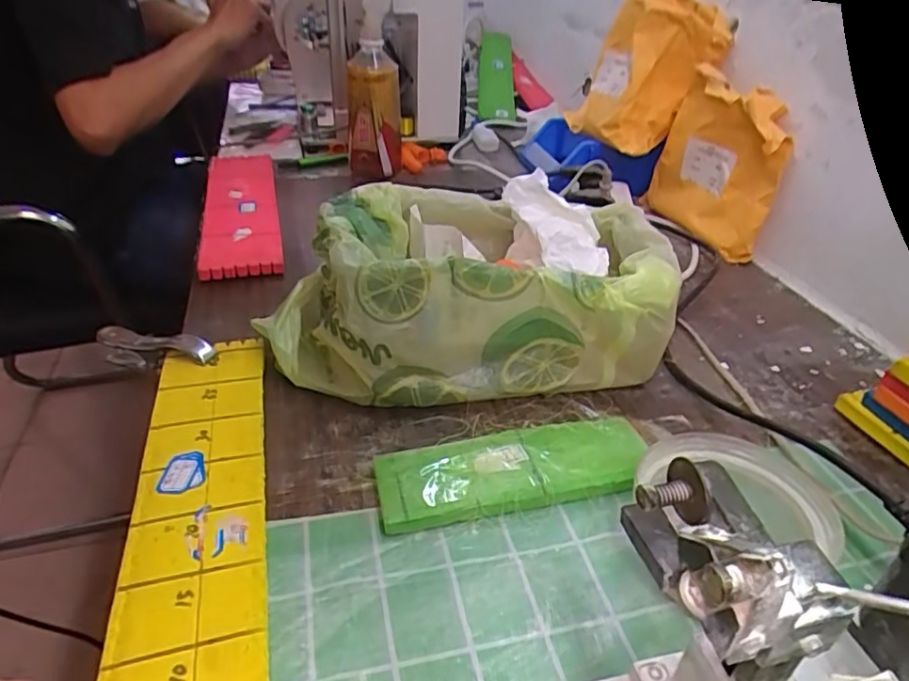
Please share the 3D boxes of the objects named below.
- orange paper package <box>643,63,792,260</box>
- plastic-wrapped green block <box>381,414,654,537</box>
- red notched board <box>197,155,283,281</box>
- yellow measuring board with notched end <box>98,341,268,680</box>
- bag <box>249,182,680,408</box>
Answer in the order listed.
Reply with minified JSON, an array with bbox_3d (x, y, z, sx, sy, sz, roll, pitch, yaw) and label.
[{"bbox_3d":[0.295,-0.195,0.675,0.050,0.165,0.171,-5,36,-11],"label":"orange paper package"},{"bbox_3d":[0.039,0.082,0.385,0.174,0.017,0.058,-7,36,-13],"label":"plastic-wrapped green block"},{"bbox_3d":[-0.257,-0.169,0.724,0.081,0.018,0.350,-7,36,-15],"label":"red notched board"},{"bbox_3d":[-0.144,0.106,0.338,0.071,0.013,0.331,-8,36,-14],"label":"yellow measuring board with notched end"},{"bbox_3d":[0.006,-0.041,0.470,0.304,0.110,0.155,-3,35,-8],"label":"bag"}]

